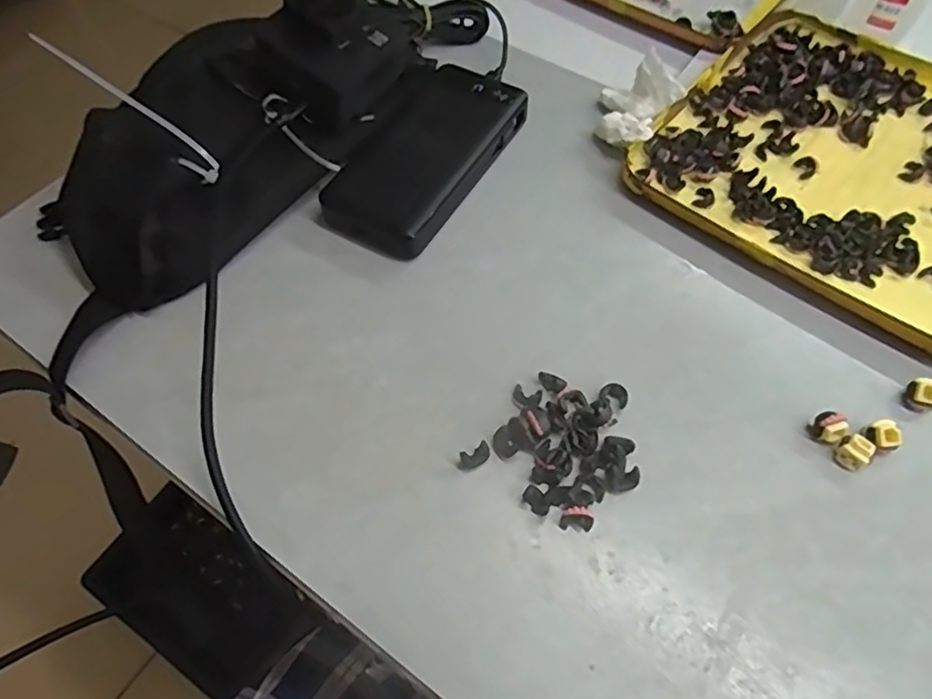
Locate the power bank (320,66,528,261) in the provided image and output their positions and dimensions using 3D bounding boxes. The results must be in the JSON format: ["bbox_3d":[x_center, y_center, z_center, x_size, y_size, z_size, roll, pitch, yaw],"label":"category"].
[{"bbox_3d":[-0.027,-0.131,0.421,0.075,0.027,0.163,27,64,17],"label":"power bank"}]

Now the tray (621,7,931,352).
[{"bbox_3d":[0.268,-0.132,0.418,0.239,0.014,0.246,35,67,21],"label":"tray"}]

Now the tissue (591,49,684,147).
[{"bbox_3d":[0.120,-0.169,0.431,0.055,0.035,0.073,15,61,11],"label":"tissue"}]

